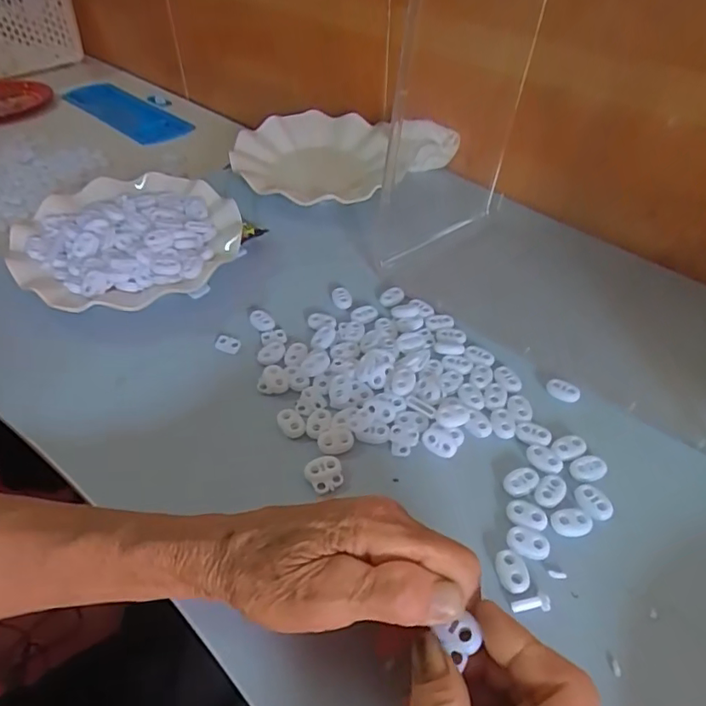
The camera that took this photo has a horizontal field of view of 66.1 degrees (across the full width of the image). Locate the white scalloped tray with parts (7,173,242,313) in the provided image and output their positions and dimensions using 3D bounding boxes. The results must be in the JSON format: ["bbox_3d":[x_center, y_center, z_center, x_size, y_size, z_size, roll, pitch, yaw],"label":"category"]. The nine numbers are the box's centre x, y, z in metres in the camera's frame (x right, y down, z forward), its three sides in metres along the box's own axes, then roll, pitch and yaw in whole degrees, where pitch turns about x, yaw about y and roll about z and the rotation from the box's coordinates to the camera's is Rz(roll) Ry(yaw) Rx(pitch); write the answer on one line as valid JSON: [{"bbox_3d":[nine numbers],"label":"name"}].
[{"bbox_3d":[-0.186,-0.095,0.447,0.178,0.024,0.170,-17,47,-15],"label":"white scalloped tray with parts"}]

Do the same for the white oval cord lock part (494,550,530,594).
[{"bbox_3d":[0.082,0.113,0.281,0.015,0.004,0.022,-7,45,-6],"label":"white oval cord lock part"}]

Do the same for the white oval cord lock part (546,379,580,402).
[{"bbox_3d":[0.143,0.026,0.370,0.022,0.004,0.016,20,48,20],"label":"white oval cord lock part"}]

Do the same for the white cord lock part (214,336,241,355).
[{"bbox_3d":[-0.091,-0.006,0.397,0.018,0.006,0.012,12,46,13],"label":"white cord lock part"}]

